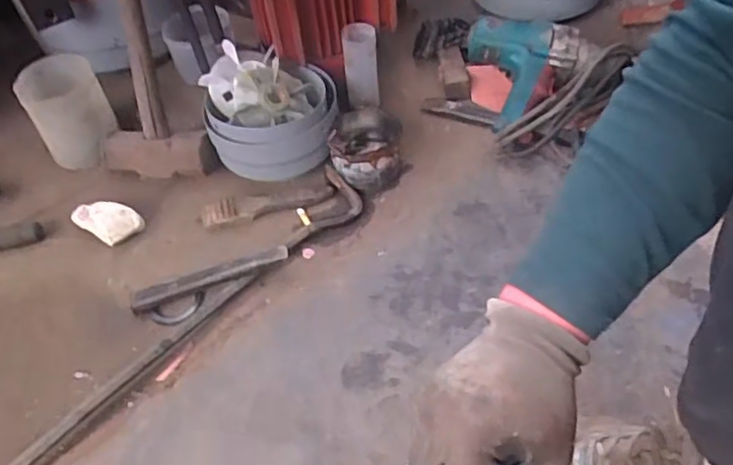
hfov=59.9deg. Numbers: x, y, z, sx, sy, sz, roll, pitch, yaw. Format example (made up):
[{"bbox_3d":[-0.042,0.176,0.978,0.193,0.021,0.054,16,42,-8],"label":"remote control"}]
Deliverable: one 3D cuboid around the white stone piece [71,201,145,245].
[{"bbox_3d":[-0.365,-0.020,0.893,0.094,0.039,0.059,22,56,23],"label":"white stone piece"}]

